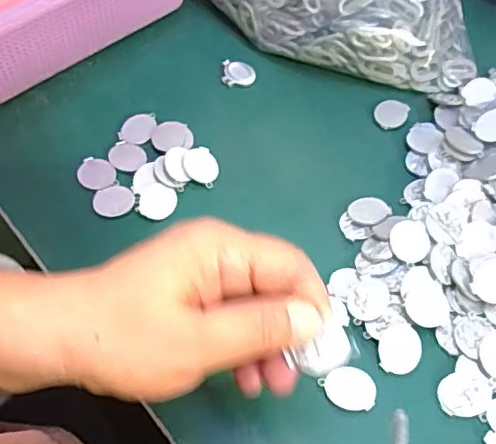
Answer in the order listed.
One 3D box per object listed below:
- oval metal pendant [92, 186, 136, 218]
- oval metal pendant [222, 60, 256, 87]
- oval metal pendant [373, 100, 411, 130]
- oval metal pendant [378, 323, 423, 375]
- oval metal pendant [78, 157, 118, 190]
[{"bbox_3d":[-0.083,-0.013,0.349,0.025,0.004,0.021,-10,60,-3],"label":"oval metal pendant"},{"bbox_3d":[-0.007,-0.107,0.408,0.023,0.004,0.024,0,60,2],"label":"oval metal pendant"},{"bbox_3d":[0.098,-0.074,0.387,0.021,0.004,0.028,21,63,14],"label":"oval metal pendant"},{"bbox_3d":[0.080,0.066,0.298,0.022,0.004,0.026,5,61,5],"label":"oval metal pendant"},{"bbox_3d":[-0.096,-0.030,0.359,0.024,0.004,0.020,14,62,10],"label":"oval metal pendant"}]

